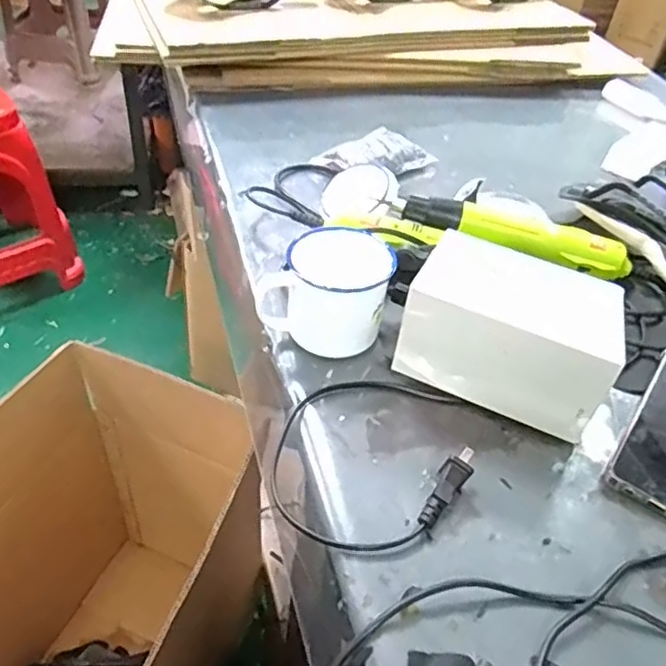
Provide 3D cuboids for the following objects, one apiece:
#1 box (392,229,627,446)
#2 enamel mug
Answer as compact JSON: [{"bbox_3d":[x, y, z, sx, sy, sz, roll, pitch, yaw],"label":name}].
[{"bbox_3d":[0.143,-0.003,0.512,0.153,0.084,0.095,22,45,15],"label":"box"},{"bbox_3d":[-0.004,-0.038,0.541,0.101,0.082,0.079,23,45,16],"label":"enamel mug"}]

